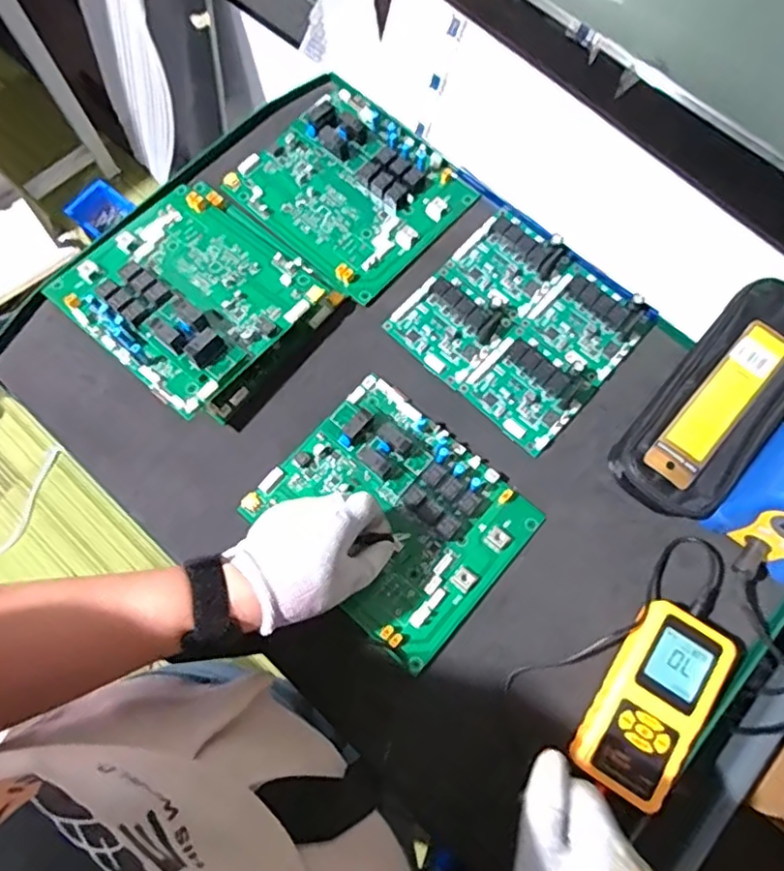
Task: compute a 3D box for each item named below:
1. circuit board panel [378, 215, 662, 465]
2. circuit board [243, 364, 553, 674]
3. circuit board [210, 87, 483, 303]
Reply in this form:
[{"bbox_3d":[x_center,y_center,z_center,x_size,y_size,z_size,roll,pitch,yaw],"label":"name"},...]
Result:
[{"bbox_3d":[0.120,-0.107,0.585,0.187,0.022,0.177,41,77,12],"label":"circuit board panel"},{"bbox_3d":[0.001,0.063,0.523,0.200,0.028,0.170,40,77,12],"label":"circuit board"},{"bbox_3d":[-0.042,-0.251,0.629,0.199,0.020,0.174,42,77,12],"label":"circuit board"}]

